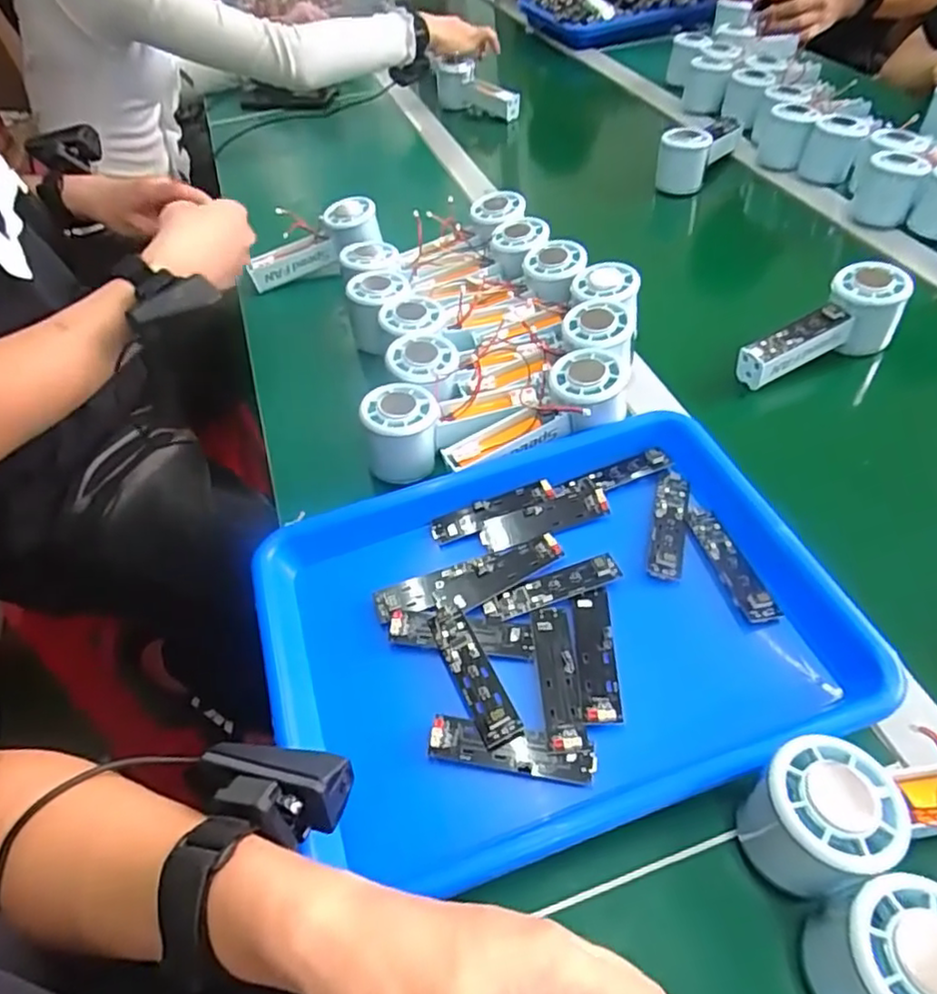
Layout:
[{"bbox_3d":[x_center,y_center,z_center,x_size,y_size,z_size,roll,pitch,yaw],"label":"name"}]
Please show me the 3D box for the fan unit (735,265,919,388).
[{"bbox_3d":[0.299,-0.139,0.547,0.143,0.060,0.052,-27,52,-17],"label":"fan unit"}]

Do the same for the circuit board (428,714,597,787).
[{"bbox_3d":[0.024,0.141,0.366,0.091,0.006,0.024,6,59,8],"label":"circuit board"}]

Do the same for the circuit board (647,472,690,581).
[{"bbox_3d":[0.140,0.017,0.456,0.022,0.012,0.092,10,51,14],"label":"circuit board"}]

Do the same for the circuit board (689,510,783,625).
[{"bbox_3d":[0.173,0.041,0.430,0.022,0.012,0.090,-12,49,-5],"label":"circuit board"}]

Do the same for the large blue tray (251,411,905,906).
[{"bbox_3d":[0.047,0.076,0.410,0.338,0.032,0.252,-16,50,-8],"label":"large blue tray"}]

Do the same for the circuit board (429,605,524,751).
[{"bbox_3d":[0.002,0.104,0.393,0.024,0.010,0.092,-21,51,-12],"label":"circuit board"}]

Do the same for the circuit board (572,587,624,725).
[{"bbox_3d":[0.077,0.095,0.397,0.022,0.010,0.088,-2,49,4],"label":"circuit board"}]

